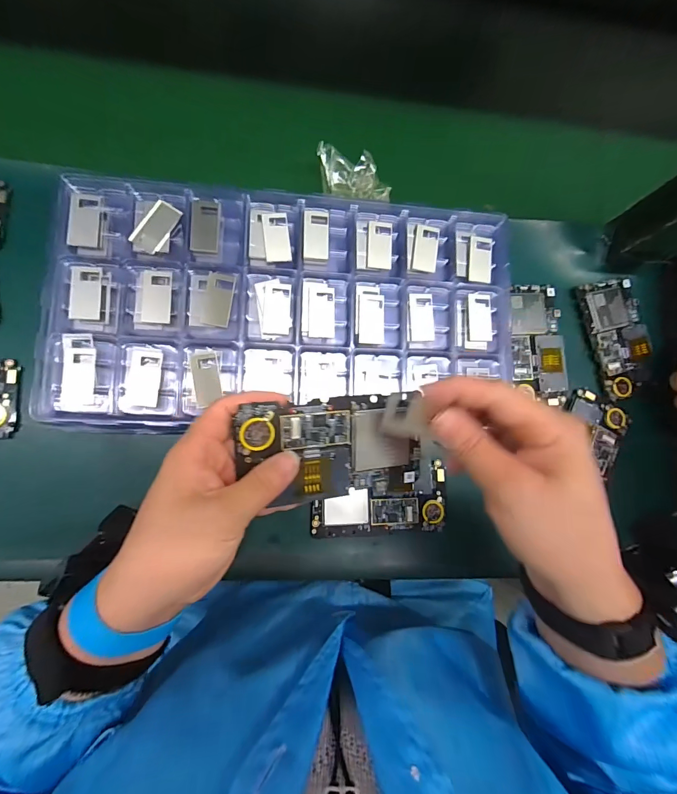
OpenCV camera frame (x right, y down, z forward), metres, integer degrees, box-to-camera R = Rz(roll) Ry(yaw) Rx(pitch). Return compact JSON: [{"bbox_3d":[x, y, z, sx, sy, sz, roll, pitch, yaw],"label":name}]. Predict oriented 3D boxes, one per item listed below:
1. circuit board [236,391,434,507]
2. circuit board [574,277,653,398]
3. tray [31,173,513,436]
[{"bbox_3d":[0.003,0.036,0.248,0.130,0.005,0.070,-4,101,-19],"label":"circuit board"},{"bbox_3d":[0.294,-0.063,0.397,0.063,0.010,0.121,-13,87,-9],"label":"circuit board"},{"bbox_3d":[-0.036,-0.079,0.334,0.380,0.033,0.195,-1,85,-9],"label":"tray"}]

